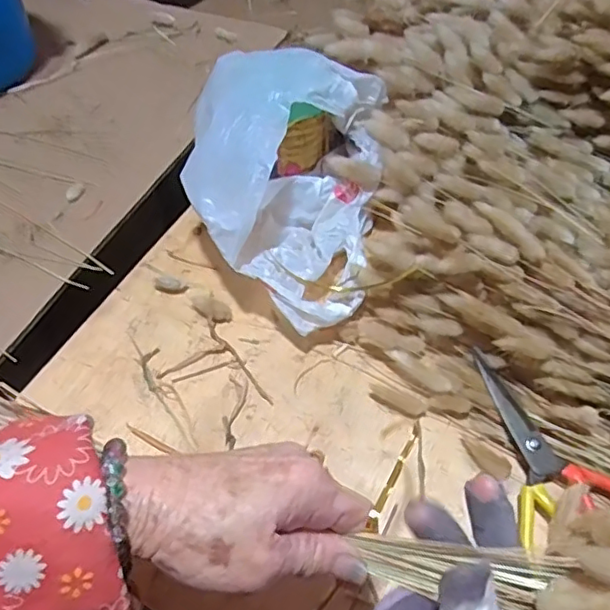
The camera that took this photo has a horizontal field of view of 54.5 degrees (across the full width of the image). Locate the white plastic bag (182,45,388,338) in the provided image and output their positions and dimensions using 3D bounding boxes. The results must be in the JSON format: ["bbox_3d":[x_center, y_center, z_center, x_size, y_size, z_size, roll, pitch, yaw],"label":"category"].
[{"bbox_3d":[-0.020,-0.124,0.519,0.166,0.111,0.273,8,55,5],"label":"white plastic bag"}]

